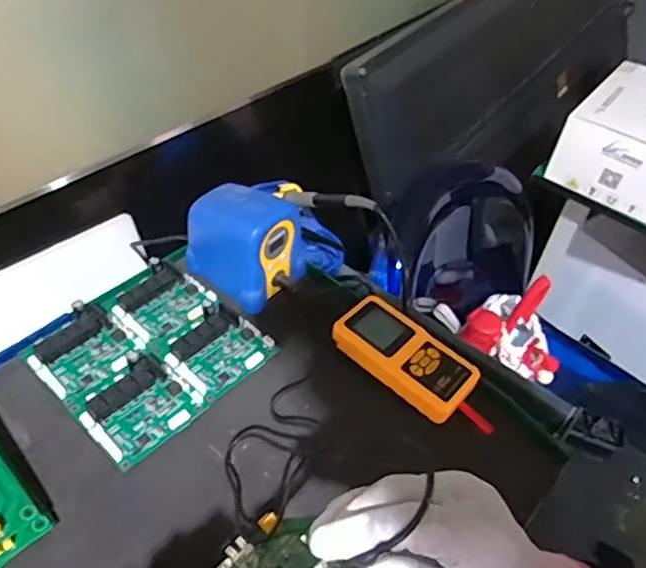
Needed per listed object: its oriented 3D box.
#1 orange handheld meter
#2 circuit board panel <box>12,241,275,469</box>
[{"bbox_3d":[0.082,0.072,0.580,0.141,0.028,0.071,36,54,26],"label":"orange handheld meter"},{"bbox_3d":[-0.172,0.060,0.582,0.181,0.017,0.192,35,54,26],"label":"circuit board panel"}]

